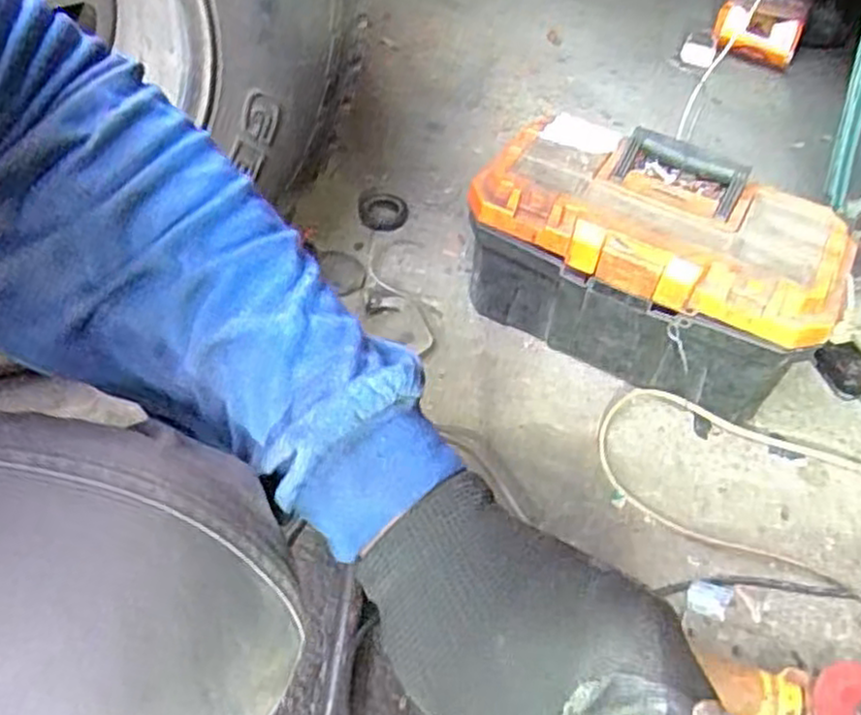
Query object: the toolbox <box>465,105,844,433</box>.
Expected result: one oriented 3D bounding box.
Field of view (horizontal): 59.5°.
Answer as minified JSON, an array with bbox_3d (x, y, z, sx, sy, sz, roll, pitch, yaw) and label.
[{"bbox_3d":[0.229,-0.094,0.845,0.374,0.208,0.195,21,49,12],"label":"toolbox"}]

